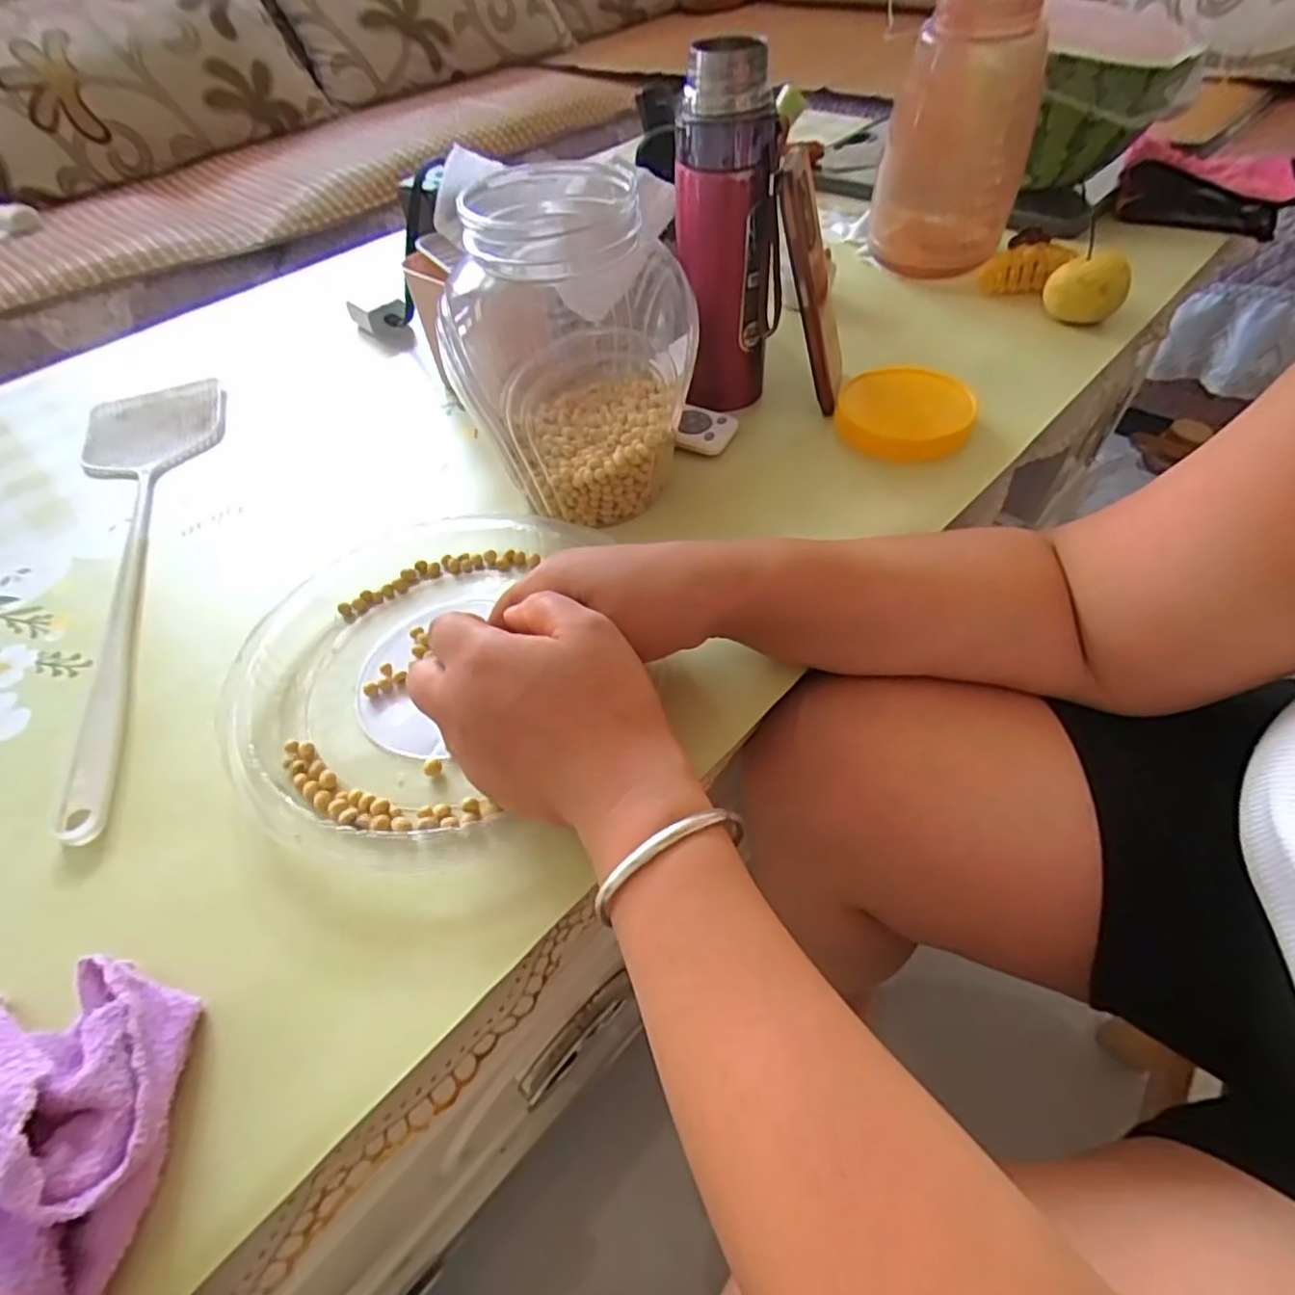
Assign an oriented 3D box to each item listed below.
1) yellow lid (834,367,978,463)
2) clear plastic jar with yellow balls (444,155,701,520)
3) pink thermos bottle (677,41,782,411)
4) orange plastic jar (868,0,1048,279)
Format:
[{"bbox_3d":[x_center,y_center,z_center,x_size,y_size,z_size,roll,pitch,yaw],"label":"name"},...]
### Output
[{"bbox_3d":[0.189,-0.177,0.500,0.095,0.018,0.094,5,50,8],"label":"yellow lid"},{"bbox_3d":[-0.047,-0.185,0.437,0.142,0.186,0.155,-2,50,2],"label":"clear plastic jar with yellow balls"},{"bbox_3d":[0.057,-0.278,0.479,0.069,0.233,0.058,0,50,3],"label":"pink thermos bottle"},{"bbox_3d":[0.282,-0.464,0.618,0.119,0.196,0.129,11,52,13],"label":"orange plastic jar"}]

